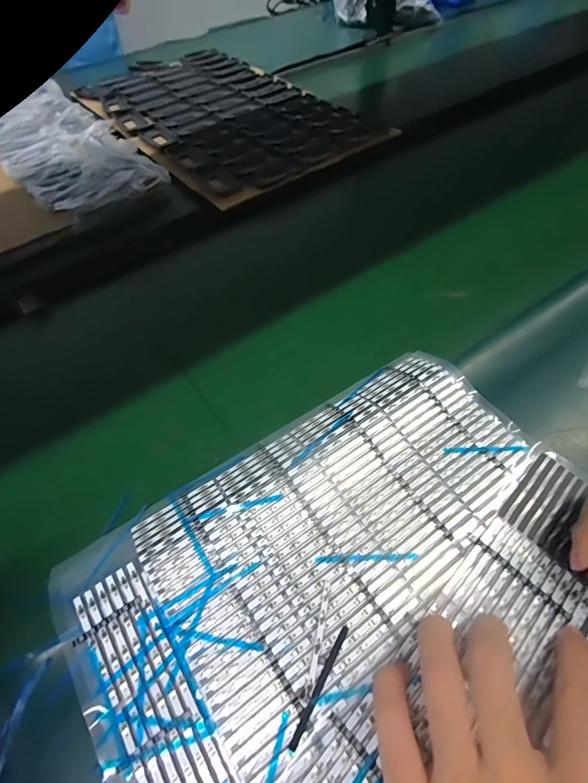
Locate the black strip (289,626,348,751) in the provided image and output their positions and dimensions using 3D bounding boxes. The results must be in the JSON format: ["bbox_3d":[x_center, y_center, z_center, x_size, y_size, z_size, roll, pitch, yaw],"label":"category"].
[{"bbox_3d":[0.014,0.154,0.211,0.004,0.004,0.059,25,61,19],"label":"black strip"}]

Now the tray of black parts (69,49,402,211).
[{"bbox_3d":[-0.123,-0.441,0.630,0.291,0.020,0.477,-34,60,-18],"label":"tray of black parts"}]

